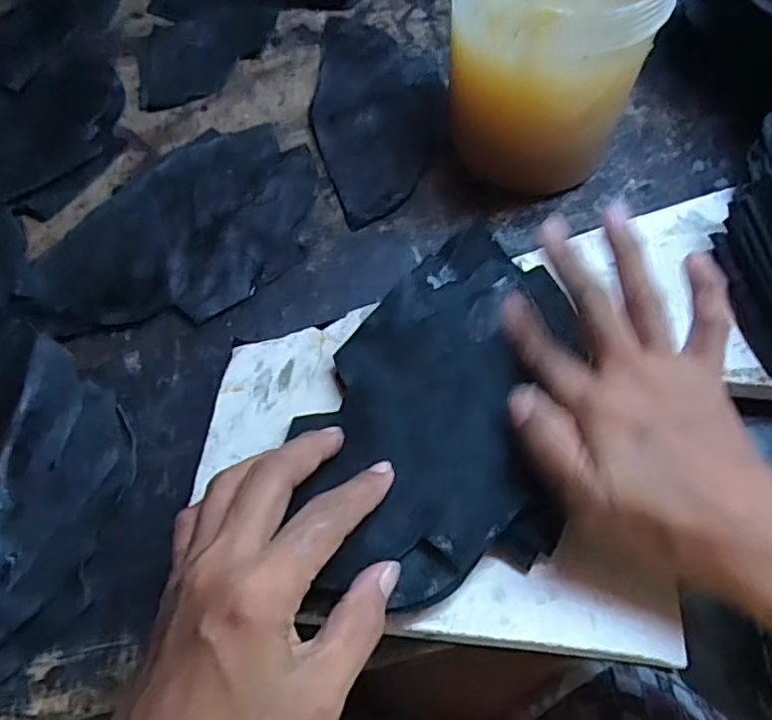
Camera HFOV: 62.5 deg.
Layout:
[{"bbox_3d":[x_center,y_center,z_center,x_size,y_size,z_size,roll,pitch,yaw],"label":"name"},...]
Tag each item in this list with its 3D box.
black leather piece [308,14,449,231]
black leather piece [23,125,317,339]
[{"bbox_3d":[-0.004,-0.179,0.452,0.092,0.007,0.201,1,62,1],"label":"black leather piece"},{"bbox_3d":[-0.125,-0.081,0.400,0.124,0.008,0.191,38,66,19],"label":"black leather piece"}]

